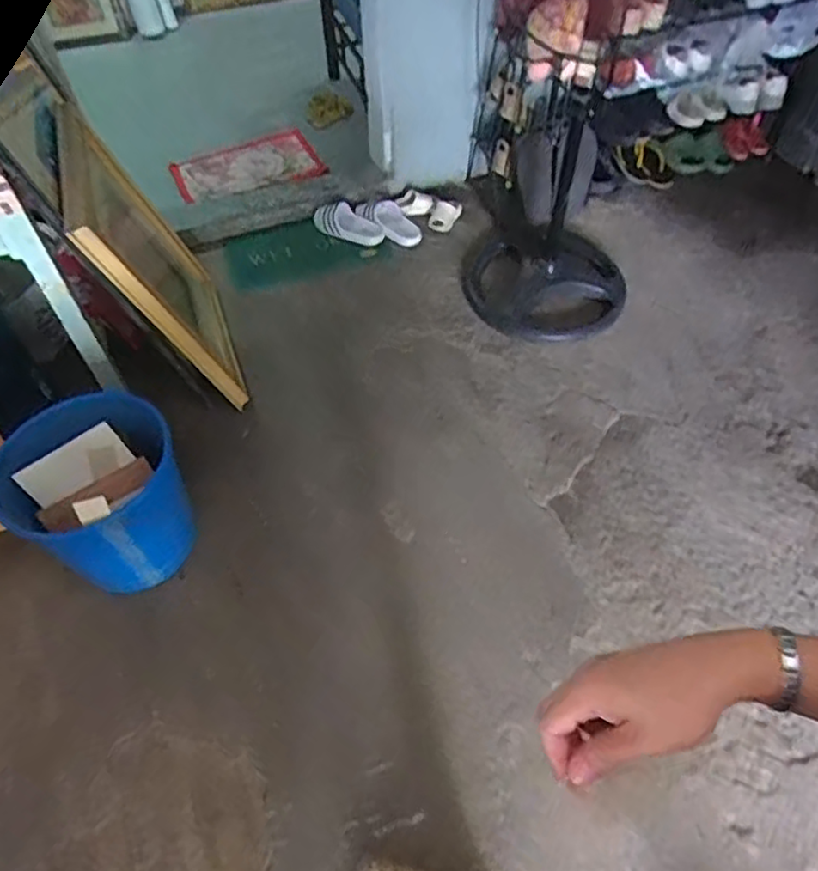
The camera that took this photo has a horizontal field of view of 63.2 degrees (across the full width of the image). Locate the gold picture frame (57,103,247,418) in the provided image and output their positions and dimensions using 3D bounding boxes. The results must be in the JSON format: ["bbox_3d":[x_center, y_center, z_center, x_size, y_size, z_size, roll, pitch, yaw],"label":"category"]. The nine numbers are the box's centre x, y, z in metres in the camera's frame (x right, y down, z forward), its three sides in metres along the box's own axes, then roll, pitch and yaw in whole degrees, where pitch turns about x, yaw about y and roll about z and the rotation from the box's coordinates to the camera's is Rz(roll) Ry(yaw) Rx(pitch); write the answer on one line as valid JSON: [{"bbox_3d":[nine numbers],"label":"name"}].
[{"bbox_3d":[-0.625,-0.433,1.648,0.051,0.612,0.530,-27,55,5],"label":"gold picture frame"}]

